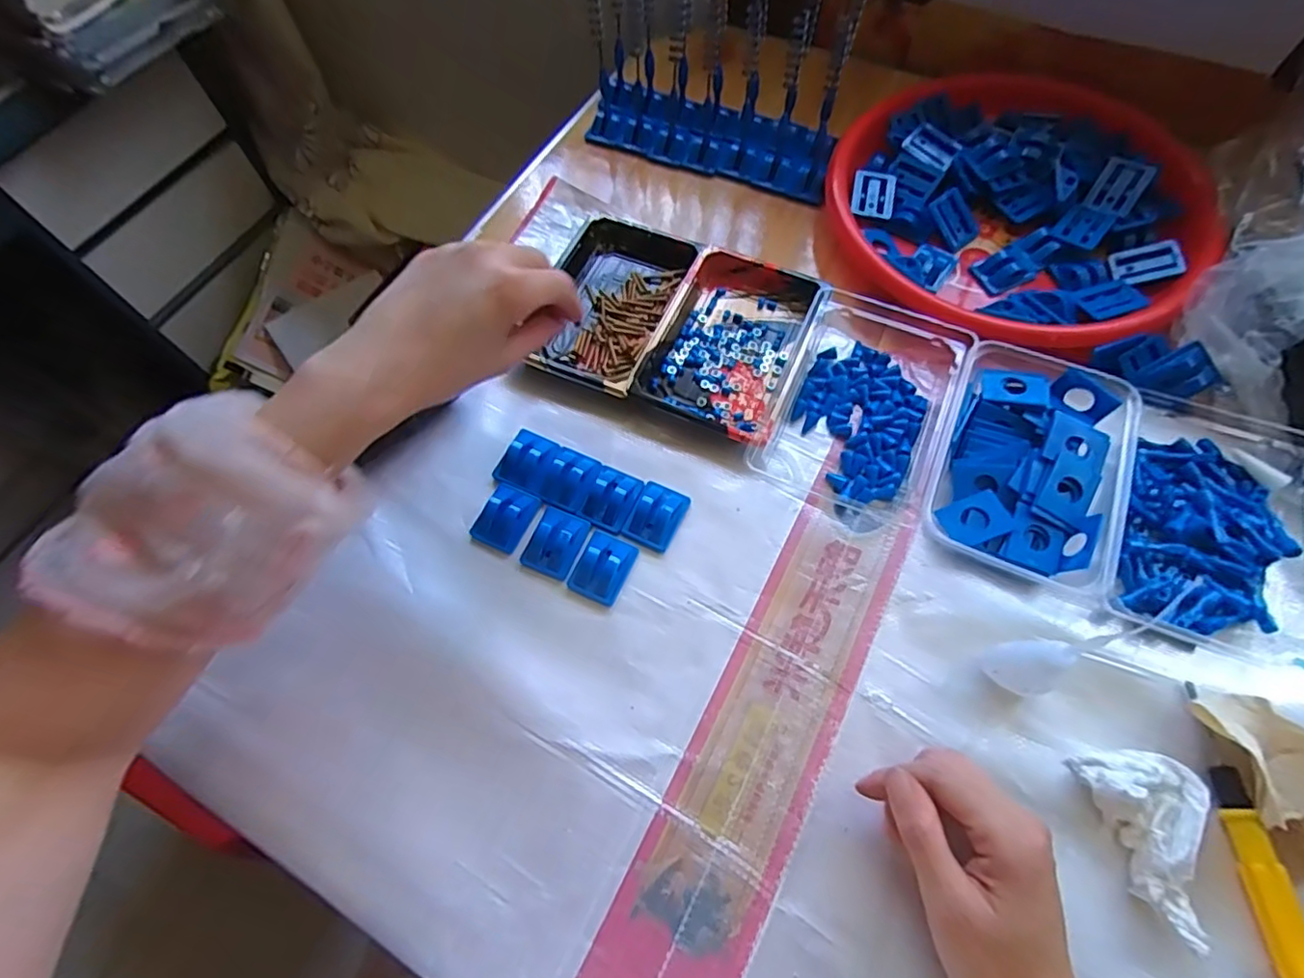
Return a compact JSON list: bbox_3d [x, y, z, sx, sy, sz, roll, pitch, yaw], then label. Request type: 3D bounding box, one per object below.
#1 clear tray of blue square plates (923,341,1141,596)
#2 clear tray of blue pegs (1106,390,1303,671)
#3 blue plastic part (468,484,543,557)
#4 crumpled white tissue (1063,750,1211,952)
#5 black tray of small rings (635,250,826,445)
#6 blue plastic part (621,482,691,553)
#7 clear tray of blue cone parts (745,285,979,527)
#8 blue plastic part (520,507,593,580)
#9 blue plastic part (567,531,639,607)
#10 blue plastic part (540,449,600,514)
[{"bbox_3d":[0.254,-0.019,0.420,0.108,0.034,0.161,20,67,12],"label":"clear tray of blue square plates"},{"bbox_3d":[0.370,0.019,0.401,0.123,0.031,0.179,25,68,14],"label":"clear tray of blue pegs"},{"bbox_3d":[-0.101,0.019,0.428,0.035,0.011,0.042,25,68,14],"label":"blue plastic part"},{"bbox_3d":[0.268,0.181,0.324,0.052,0.026,0.085,-13,64,-4],"label":"crumpled white tissue"},{"bbox_3d":[0.063,-0.116,0.479,0.104,0.027,0.162,21,67,12],"label":"black tray of small rings"},{"bbox_3d":[0.004,0.017,0.426,0.033,0.016,0.045,22,67,13],"label":"blue plastic part"},{"bbox_3d":[0.156,-0.071,0.453,0.118,0.031,0.170,22,67,13],"label":"clear tray of blue cone parts"},{"bbox_3d":[-0.065,0.034,0.416,0.034,0.010,0.044,22,67,13],"label":"blue plastic part"},{"bbox_3d":[-0.032,0.050,0.410,0.034,0.015,0.044,23,67,13],"label":"blue plastic part"},{"bbox_3d":[-0.057,-0.008,0.438,0.034,0.011,0.044,19,67,11],"label":"blue plastic part"}]

